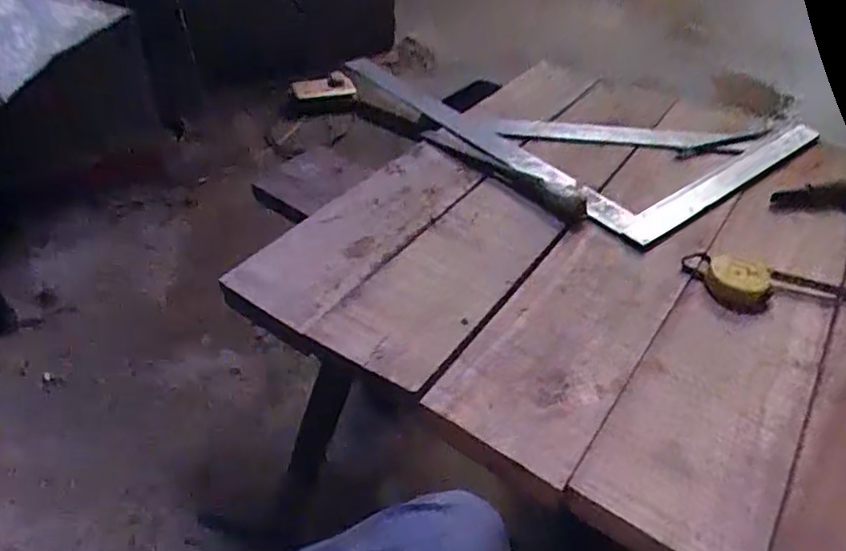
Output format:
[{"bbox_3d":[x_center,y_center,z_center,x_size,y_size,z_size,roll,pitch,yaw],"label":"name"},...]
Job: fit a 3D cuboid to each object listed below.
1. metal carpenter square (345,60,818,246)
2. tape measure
[{"bbox_3d":[0.188,-0.267,0.886,0.360,0.019,0.595,-27,49,-27],"label":"metal carpenter square"},{"bbox_3d":[0.305,0.002,0.593,0.082,0.027,0.063,24,47,23],"label":"tape measure"}]

